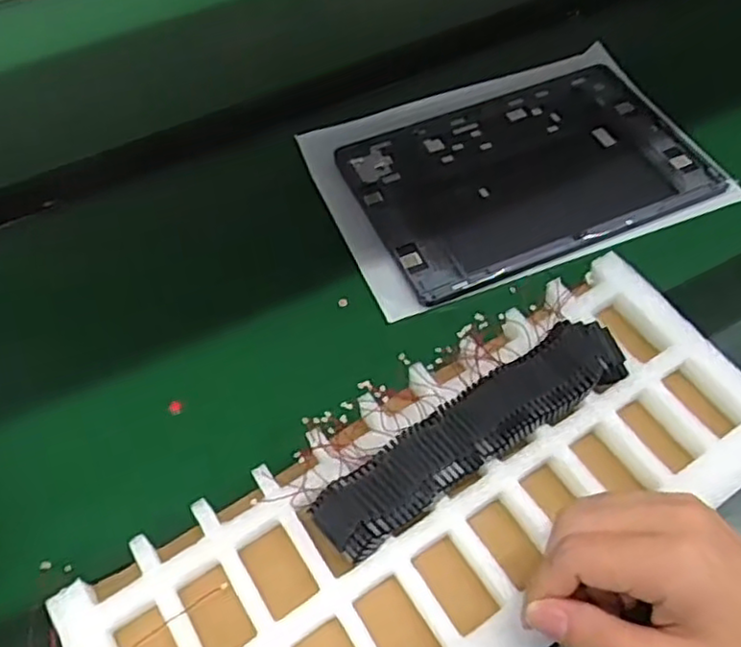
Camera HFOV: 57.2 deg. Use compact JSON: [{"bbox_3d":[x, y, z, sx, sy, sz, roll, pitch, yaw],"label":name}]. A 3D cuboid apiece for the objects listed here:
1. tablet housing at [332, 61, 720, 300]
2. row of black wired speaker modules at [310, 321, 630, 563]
[{"bbox_3d":[0.120,-0.118,0.533,0.254,0.013,0.175,-22,57,-9],"label":"tablet housing"},{"bbox_3d":[0.056,0.057,0.362,0.187,0.031,0.038,-29,58,-19],"label":"row of black wired speaker modules"}]

